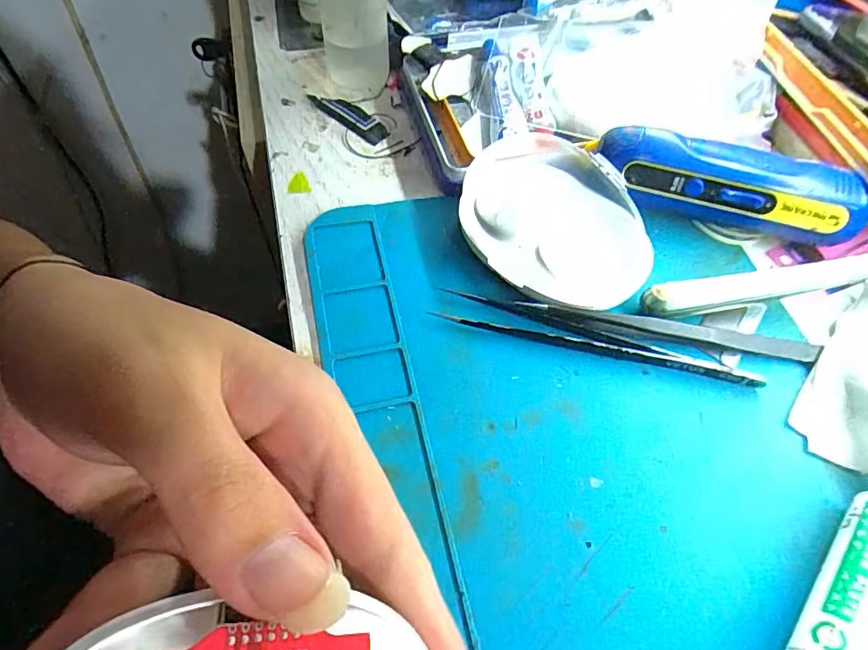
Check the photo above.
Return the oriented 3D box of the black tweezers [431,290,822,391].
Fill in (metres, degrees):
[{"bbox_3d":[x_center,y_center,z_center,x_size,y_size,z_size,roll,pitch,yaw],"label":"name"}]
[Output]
[{"bbox_3d":[0.077,0.003,0.207,0.148,0.006,0.021,9,58,3],"label":"black tweezers"}]

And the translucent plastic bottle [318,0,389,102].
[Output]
[{"bbox_3d":[-0.043,-0.165,0.266,0.037,0.095,0.032,-9,59,-8],"label":"translucent plastic bottle"}]

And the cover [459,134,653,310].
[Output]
[{"bbox_3d":[0.051,-0.047,0.229,0.071,0.023,0.087,-24,62,-16],"label":"cover"}]

